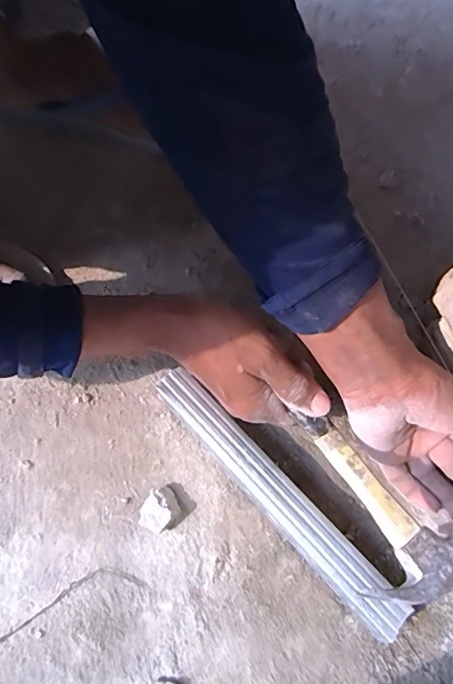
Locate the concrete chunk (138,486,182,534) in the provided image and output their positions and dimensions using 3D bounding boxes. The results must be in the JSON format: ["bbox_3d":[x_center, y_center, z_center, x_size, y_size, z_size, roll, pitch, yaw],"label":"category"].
[{"bbox_3d":[-0.055,0.137,0.405,0.028,0.017,0.035,43,75,13],"label":"concrete chunk"}]

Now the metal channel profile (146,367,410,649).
[{"bbox_3d":[0.036,0.121,0.399,0.031,0.043,0.250,-41,76,-14],"label":"metal channel profile"}]

